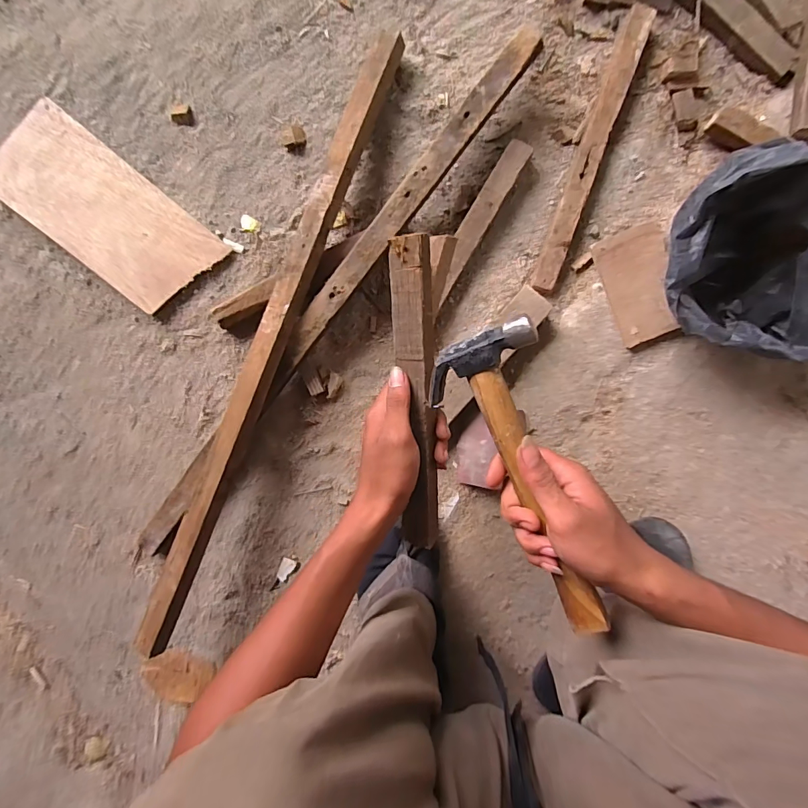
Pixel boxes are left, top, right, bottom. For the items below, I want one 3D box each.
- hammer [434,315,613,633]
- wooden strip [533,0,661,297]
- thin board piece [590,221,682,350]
[{"bbox_3d":[0.094,0.065,0.321,0.081,0.032,0.245,-21,93,4],"label":"hammer"},{"bbox_3d":[0.217,-0.289,0.495,0.030,0.026,0.319,18,95,1],"label":"wooden strip"},{"bbox_3d":[0.281,-0.142,0.499,0.076,0.012,0.131,-19,93,4],"label":"thin board piece"}]

